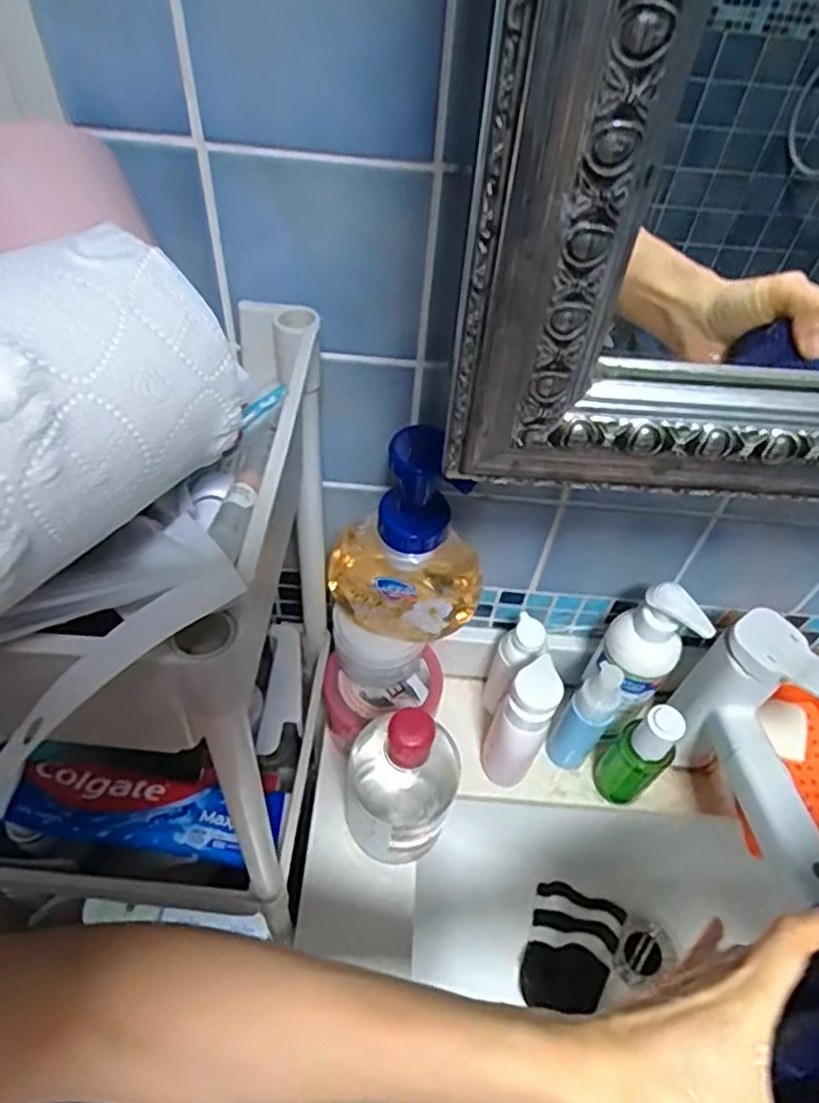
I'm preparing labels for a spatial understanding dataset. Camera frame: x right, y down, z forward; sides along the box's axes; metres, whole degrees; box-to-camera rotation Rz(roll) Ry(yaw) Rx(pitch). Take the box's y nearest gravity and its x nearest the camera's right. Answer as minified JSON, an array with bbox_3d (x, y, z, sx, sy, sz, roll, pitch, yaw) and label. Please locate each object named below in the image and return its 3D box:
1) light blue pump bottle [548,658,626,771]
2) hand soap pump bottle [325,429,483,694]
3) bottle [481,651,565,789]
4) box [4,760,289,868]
[{"bbox_3d":[0.131,0.125,0.523,0.033,0.130,0.025,32,57,19],"label":"light blue pump bottle"},{"bbox_3d":[-0.003,0.008,0.453,0.094,0.216,0.066,-7,53,-10],"label":"hand soap pump bottle"},{"bbox_3d":[0.080,0.133,0.517,0.036,0.137,0.053,24,54,14],"label":"bottle"},{"bbox_3d":[-0.160,0.166,0.444,0.164,0.031,0.054,19,48,-24],"label":"box"}]

